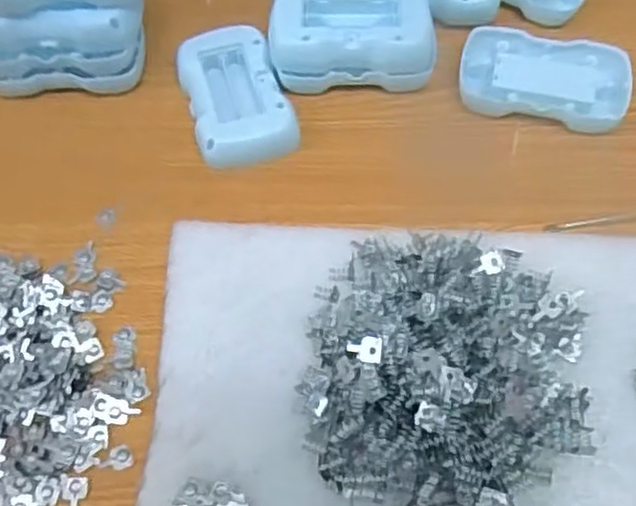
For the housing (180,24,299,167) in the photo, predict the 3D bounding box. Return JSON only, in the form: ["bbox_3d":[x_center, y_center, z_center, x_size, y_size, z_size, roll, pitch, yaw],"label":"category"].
[{"bbox_3d":[-0.044,-0.086,0.385,0.052,0.016,0.086,-16,65,-7],"label":"housing"}]

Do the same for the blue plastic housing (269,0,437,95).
[{"bbox_3d":[0.019,-0.120,0.394,0.087,0.030,0.057,-1,64,0],"label":"blue plastic housing"}]

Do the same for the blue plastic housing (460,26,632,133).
[{"bbox_3d":[0.122,-0.094,0.389,0.087,0.012,0.054,13,65,7],"label":"blue plastic housing"}]

